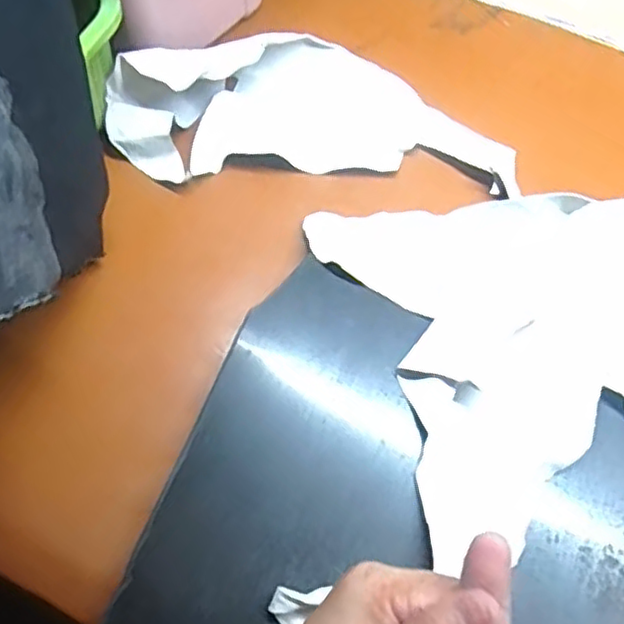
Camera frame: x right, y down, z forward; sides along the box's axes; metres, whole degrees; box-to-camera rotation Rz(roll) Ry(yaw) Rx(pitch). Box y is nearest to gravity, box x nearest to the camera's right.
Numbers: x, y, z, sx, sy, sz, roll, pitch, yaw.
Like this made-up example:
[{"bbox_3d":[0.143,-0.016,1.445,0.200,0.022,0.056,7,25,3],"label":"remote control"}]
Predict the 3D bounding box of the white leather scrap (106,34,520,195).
[{"bbox_3d":[0.000,-0.168,0.511,0.308,0.057,0.145,1,61,1],"label":"white leather scrap"}]

